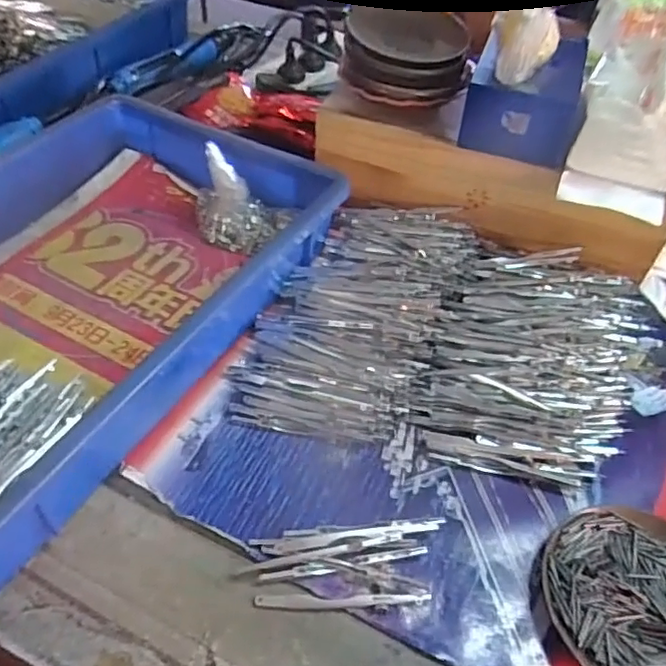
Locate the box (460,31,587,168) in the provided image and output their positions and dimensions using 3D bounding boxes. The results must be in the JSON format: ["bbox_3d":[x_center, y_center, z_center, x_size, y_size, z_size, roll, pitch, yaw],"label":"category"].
[{"bbox_3d":[0.172,-0.220,0.527,0.092,0.066,0.128,14,49,9],"label":"box"}]

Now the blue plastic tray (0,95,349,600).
[{"bbox_3d":[-0.212,-0.047,0.467,0.285,0.069,0.418,25,51,18],"label":"blue plastic tray"}]

